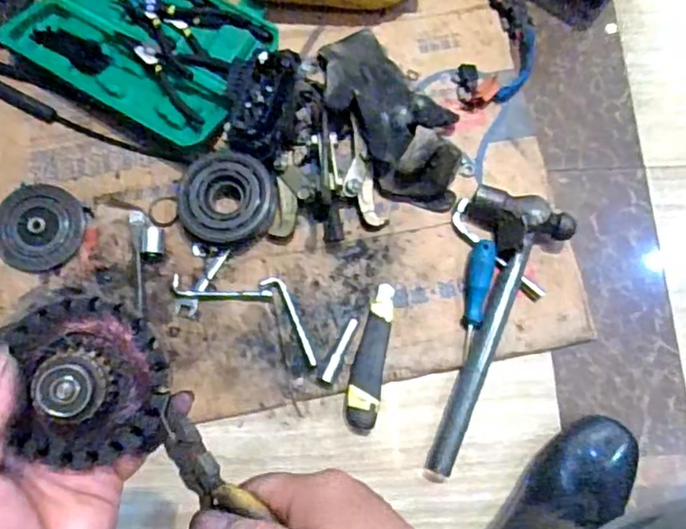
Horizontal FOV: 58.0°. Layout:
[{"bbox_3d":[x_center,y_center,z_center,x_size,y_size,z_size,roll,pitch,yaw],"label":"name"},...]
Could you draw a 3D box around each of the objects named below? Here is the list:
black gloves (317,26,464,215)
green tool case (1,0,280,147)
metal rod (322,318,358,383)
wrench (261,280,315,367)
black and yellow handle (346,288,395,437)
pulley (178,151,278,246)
[{"bbox_3d":[0.061,-0.185,0.738,0.132,0.073,0.251,-35,79,-10],"label":"black gloves"},{"bbox_3d":[-0.247,-0.292,0.780,0.294,0.035,0.213,30,77,6],"label":"green tool case"},{"bbox_3d":[-0.003,0.095,0.688,0.011,0.010,0.077,24,75,7],"label":"metal rod"},{"bbox_3d":[-0.059,0.065,0.706,0.022,0.008,0.115,-25,77,-8],"label":"wrench"},{"bbox_3d":[0.031,0.101,0.691,0.035,0.022,0.165,10,75,1],"label":"black and yellow handle"},{"bbox_3d":[-0.136,-0.074,0.726,0.108,0.045,0.101,0,75,-1],"label":"pulley"}]

